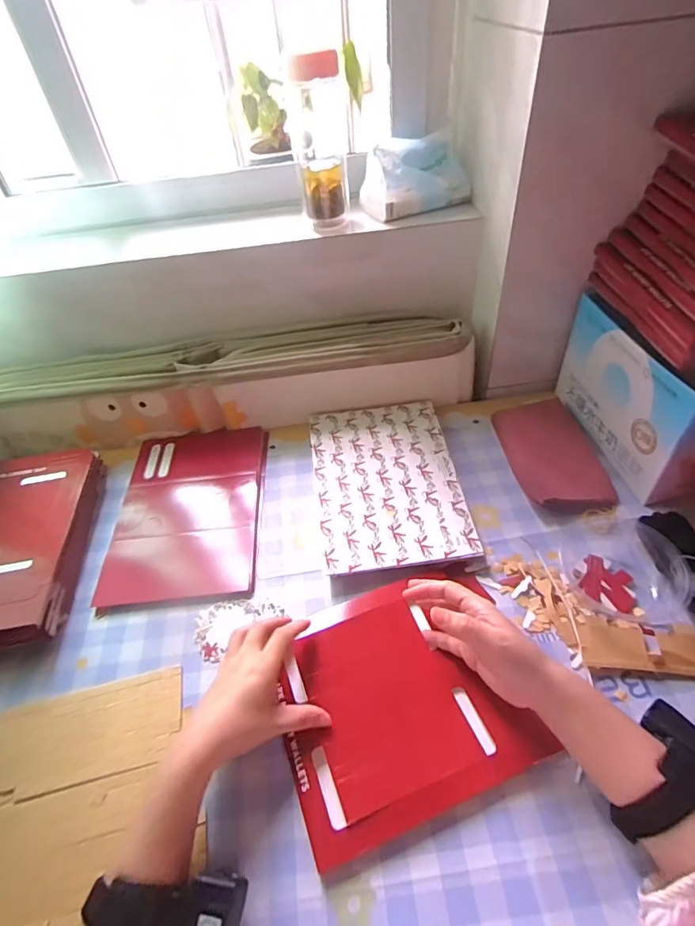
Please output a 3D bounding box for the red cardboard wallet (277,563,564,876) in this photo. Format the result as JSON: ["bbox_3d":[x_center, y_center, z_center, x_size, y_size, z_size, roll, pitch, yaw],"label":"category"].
[{"bbox_3d":[0.051,0.206,0.439,0.224,0.010,0.191,-18,48,-11],"label":"red cardboard wallet"}]

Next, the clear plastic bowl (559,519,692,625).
[{"bbox_3d":[0.283,0.104,0.496,0.108,0.037,0.124,0,47,6],"label":"clear plastic bowl"}]

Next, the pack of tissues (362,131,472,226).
[{"bbox_3d":[0.093,-0.382,0.633,0.130,0.075,0.077,-20,48,-12],"label":"pack of tissues"}]

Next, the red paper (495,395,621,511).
[{"bbox_3d":[0.269,-0.016,0.624,0.111,0.022,0.189,-6,47,0],"label":"red paper"}]

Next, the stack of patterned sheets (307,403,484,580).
[{"bbox_3d":[0.048,0.020,0.610,0.172,0.018,0.260,-7,47,-1],"label":"stack of patterned sheets"}]

